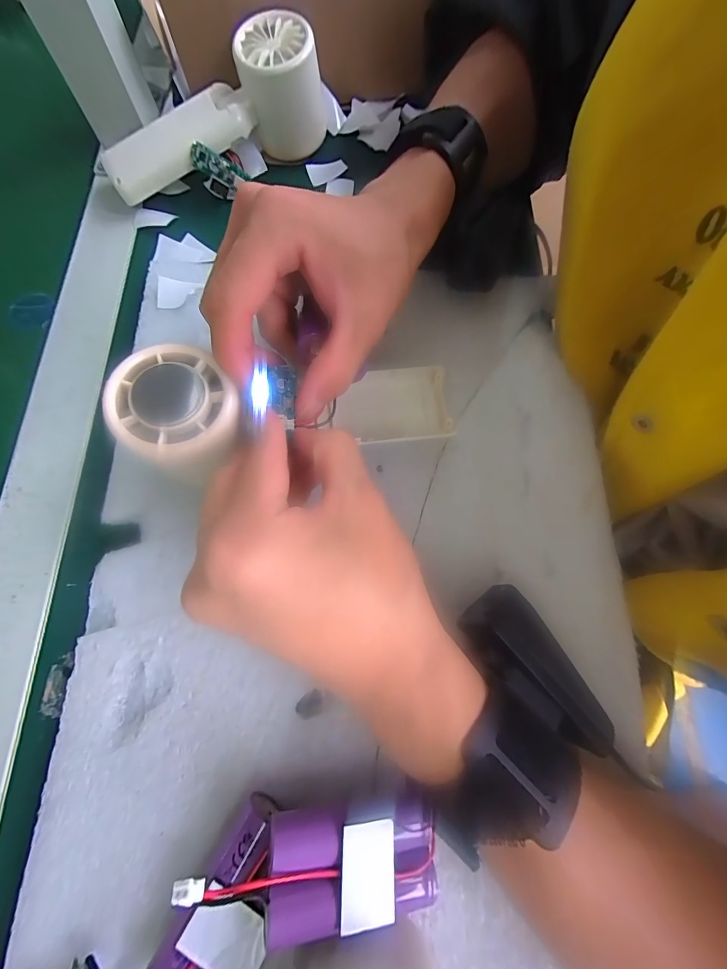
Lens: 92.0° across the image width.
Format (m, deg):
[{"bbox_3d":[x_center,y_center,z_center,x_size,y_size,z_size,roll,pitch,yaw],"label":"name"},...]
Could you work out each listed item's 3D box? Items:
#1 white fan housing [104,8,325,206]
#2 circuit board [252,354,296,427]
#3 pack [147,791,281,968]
[{"bbox_3d":[-0.104,-0.256,0.247,0.161,0.060,0.042,-30,78,-9],"label":"white fan housing"},{"bbox_3d":[-0.042,-0.042,0.167,0.020,0.005,0.035,-4,73,-2],"label":"circuit board"},{"bbox_3d":[-0.051,0.168,0.139,0.033,0.022,0.068,32,77,6],"label":"pack"}]

